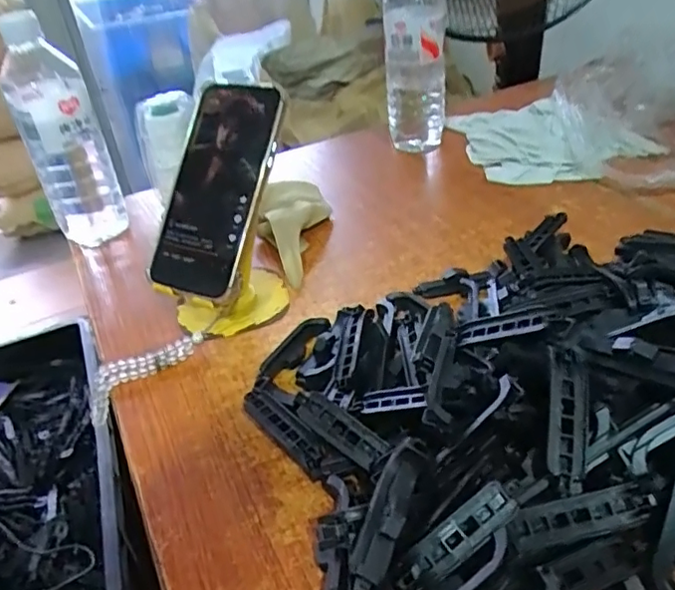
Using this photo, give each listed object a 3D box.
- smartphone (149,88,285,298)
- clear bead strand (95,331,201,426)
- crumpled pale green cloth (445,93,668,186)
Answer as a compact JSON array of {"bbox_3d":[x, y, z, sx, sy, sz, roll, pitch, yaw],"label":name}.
[{"bbox_3d":[-0.090,-0.082,0.442,0.081,0.164,0.013,16,-4,28],"label":"smartphone"},{"bbox_3d":[-0.144,0.057,0.433,0.095,0.029,0.021,-32,40,-12],"label":"clear bead strand"},{"bbox_3d":[0.244,-0.195,0.685,0.186,0.047,0.210,-10,35,-4],"label":"crumpled pale green cloth"}]

